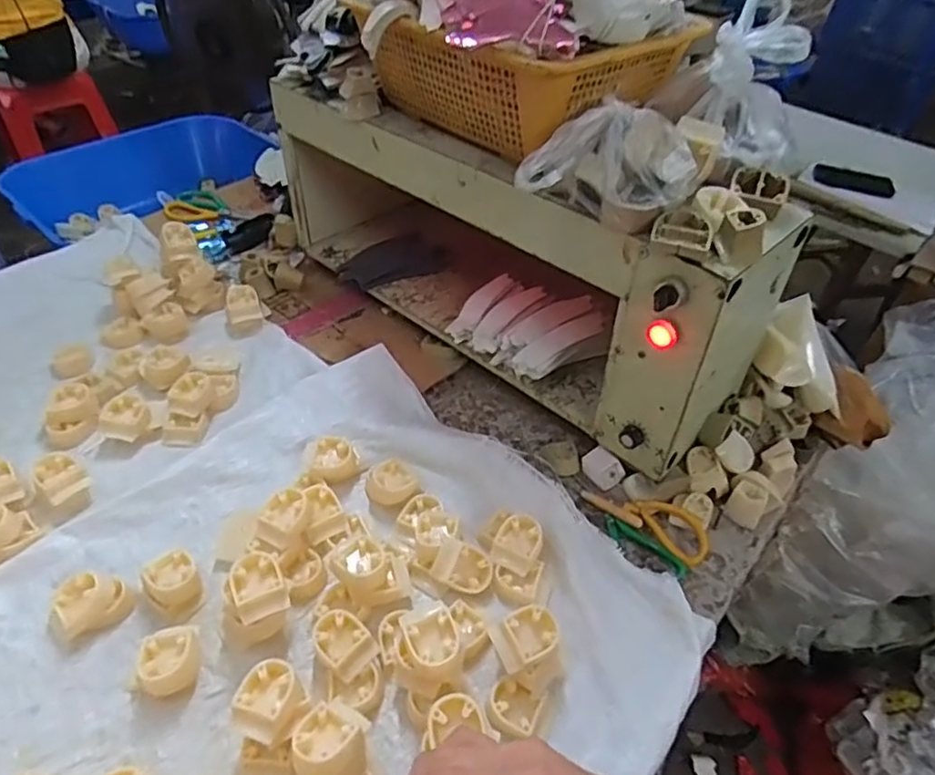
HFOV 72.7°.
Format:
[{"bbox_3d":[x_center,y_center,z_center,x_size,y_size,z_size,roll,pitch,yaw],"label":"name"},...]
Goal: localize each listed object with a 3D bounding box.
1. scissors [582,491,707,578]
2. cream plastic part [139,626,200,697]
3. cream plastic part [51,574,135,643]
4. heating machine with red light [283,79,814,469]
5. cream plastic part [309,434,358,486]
[{"bbox_3d":[0.205,0.155,0.737,0.144,0.029,0.063,32,51,26],"label":"scissors"},{"bbox_3d":[-0.278,0.259,0.600,0.052,0.034,0.056,-19,49,-22],"label":"cream plastic part"},{"bbox_3d":[-0.378,0.217,0.637,0.068,0.038,0.049,-20,49,-23],"label":"cream plastic part"},{"bbox_3d":[0.032,-0.209,0.859,0.195,0.292,0.709,-33,55,-32],"label":"heating machine with red light"},{"bbox_3d":[-0.166,0.088,0.775,0.061,0.039,0.051,-12,46,-16],"label":"cream plastic part"}]

